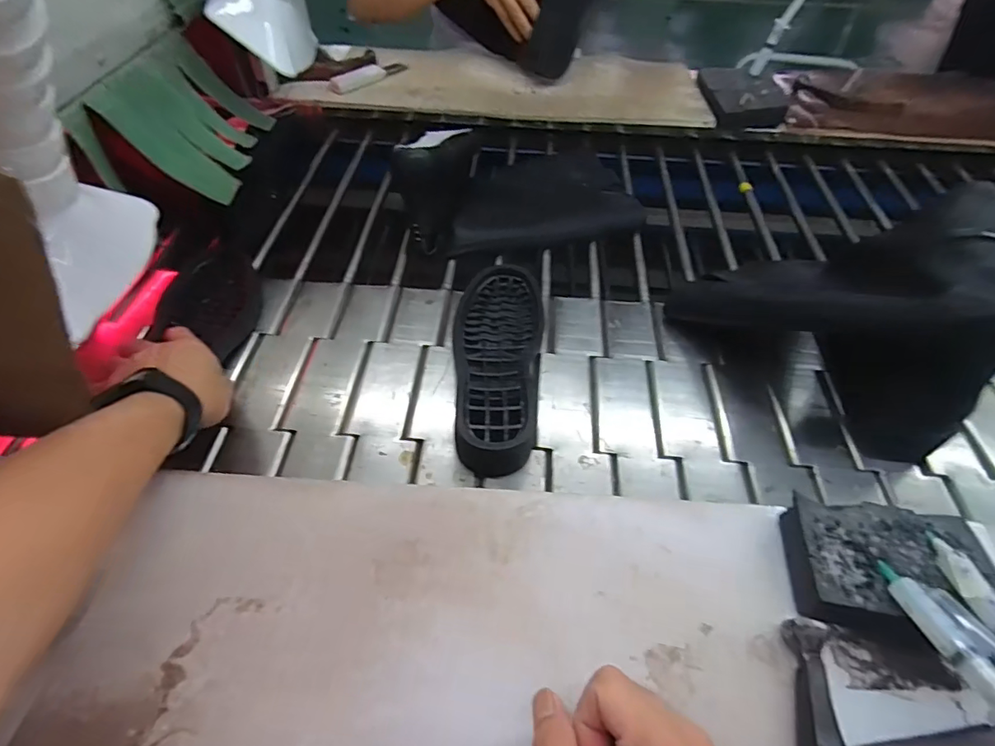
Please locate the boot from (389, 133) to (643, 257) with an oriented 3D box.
[{"bbox_3d":[0.022,-0.300,0.742,0.330,0.117,0.238,-10,52,-10],"label":"boot"}]

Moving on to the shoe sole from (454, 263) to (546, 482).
[{"bbox_3d":[-0.002,-0.024,0.558,0.101,0.043,0.280,6,51,3],"label":"shoe sole"}]

